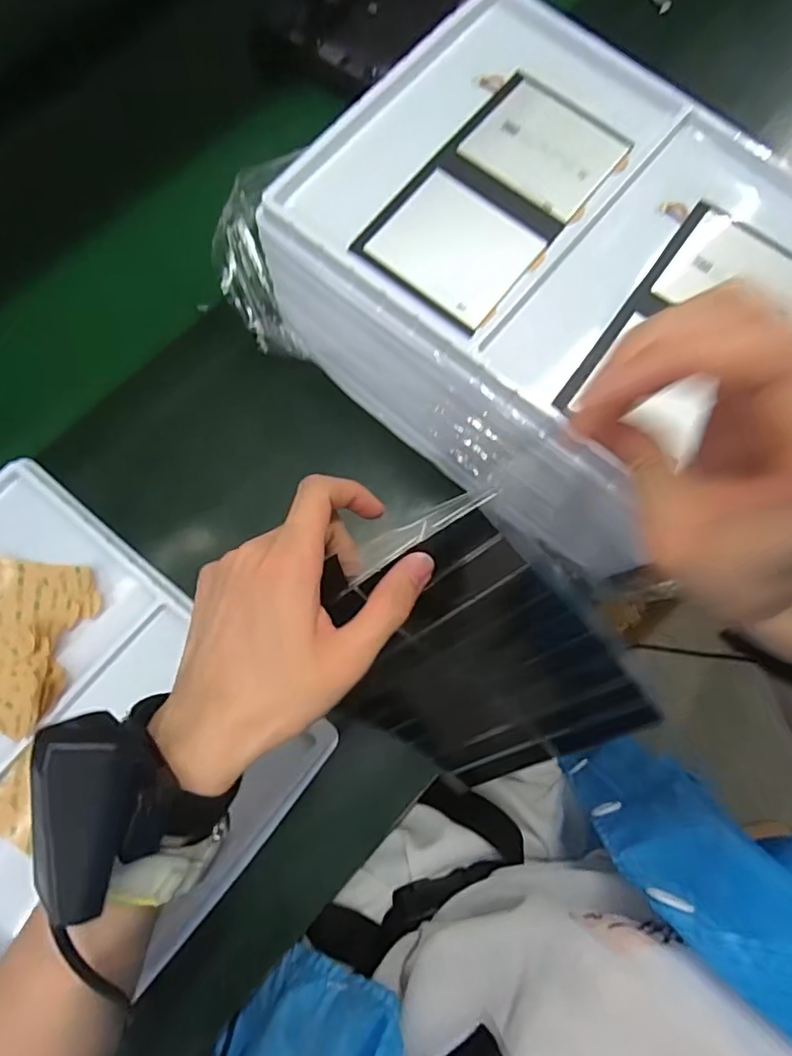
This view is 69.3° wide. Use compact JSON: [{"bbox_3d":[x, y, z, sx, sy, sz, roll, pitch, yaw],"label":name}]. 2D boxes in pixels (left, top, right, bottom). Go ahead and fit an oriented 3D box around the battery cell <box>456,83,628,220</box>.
[{"bbox_3d":[0.096,-0.243,0.365,0.083,0.006,0.078,37,77,9],"label":"battery cell"}]

